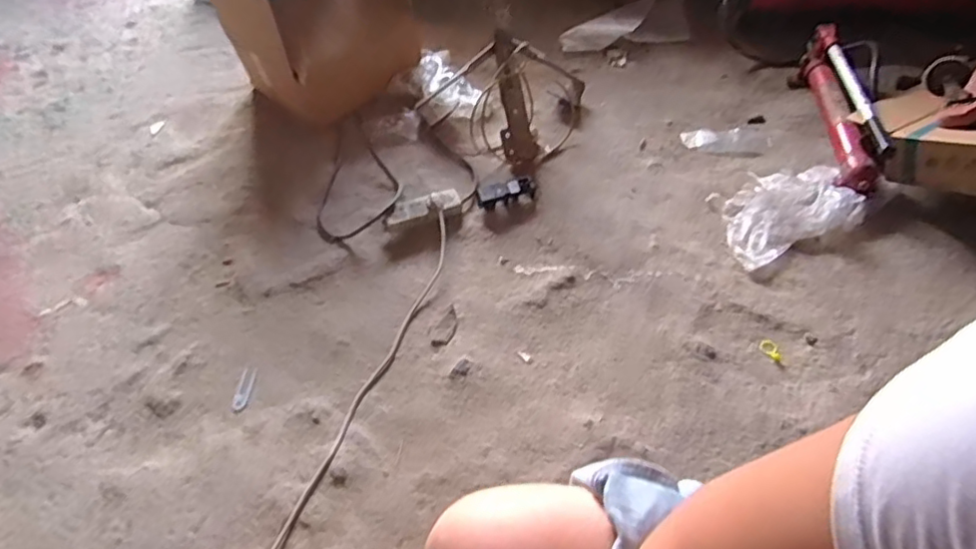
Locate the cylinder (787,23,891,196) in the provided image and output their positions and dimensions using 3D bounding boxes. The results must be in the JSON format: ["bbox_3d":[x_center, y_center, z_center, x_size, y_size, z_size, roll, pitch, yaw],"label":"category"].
[{"bbox_3d":[0.771,-0.374,1.321,0.072,0.148,0.509,3,50,8],"label":"cylinder"}]

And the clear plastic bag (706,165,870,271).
[{"bbox_3d":[0.592,-0.140,1.196,0.302,0.053,0.195,-20,51,-11],"label":"clear plastic bag"}]

